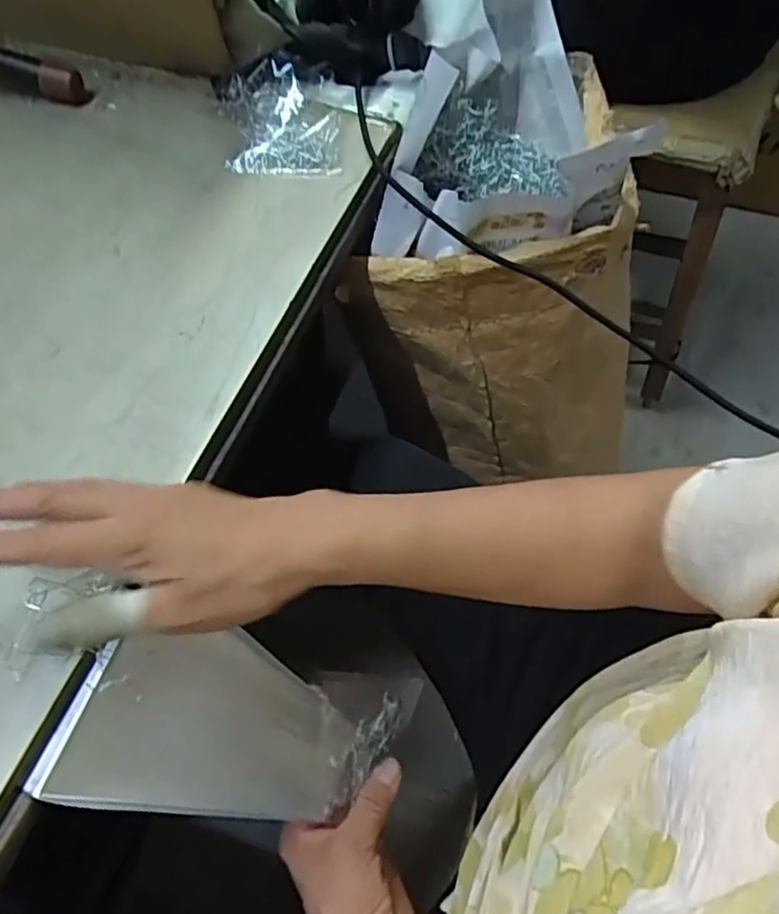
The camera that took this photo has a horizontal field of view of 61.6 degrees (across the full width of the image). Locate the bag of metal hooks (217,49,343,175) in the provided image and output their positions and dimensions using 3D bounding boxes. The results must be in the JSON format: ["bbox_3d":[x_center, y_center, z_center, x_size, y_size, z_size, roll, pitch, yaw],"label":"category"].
[{"bbox_3d":[-0.094,-0.291,0.552,0.097,0.029,0.132,-6,59,-6],"label":"bag of metal hooks"}]

